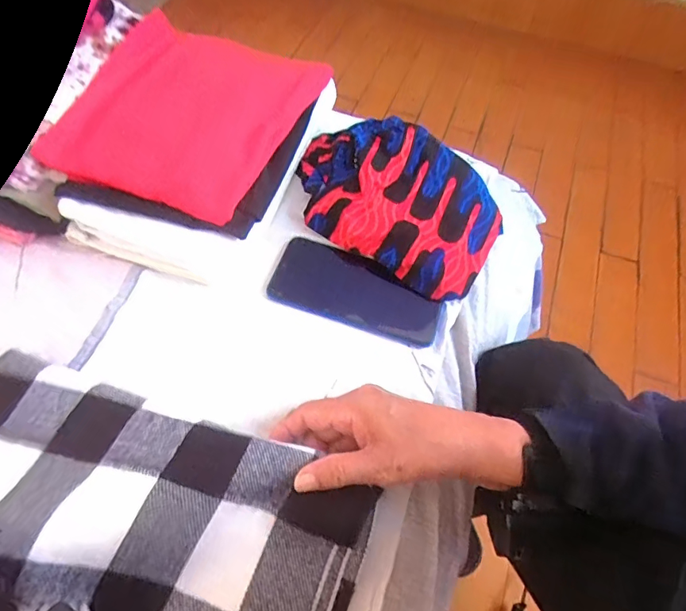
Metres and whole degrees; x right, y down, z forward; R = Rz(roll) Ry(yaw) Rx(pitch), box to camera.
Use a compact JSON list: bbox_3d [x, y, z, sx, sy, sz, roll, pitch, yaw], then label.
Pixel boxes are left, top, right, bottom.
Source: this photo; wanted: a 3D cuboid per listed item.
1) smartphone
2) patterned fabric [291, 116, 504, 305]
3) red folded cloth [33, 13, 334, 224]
[{"bbox_3d":[0.014,-0.017,0.469,0.162,0.009,0.081,17,59,7],"label":"smartphone"},{"bbox_3d":[0.053,-0.118,0.504,0.224,0.055,0.162,28,61,14],"label":"patterned fabric"},{"bbox_3d":[-0.157,-0.209,0.493,0.225,0.041,0.240,18,59,8],"label":"red folded cloth"}]

